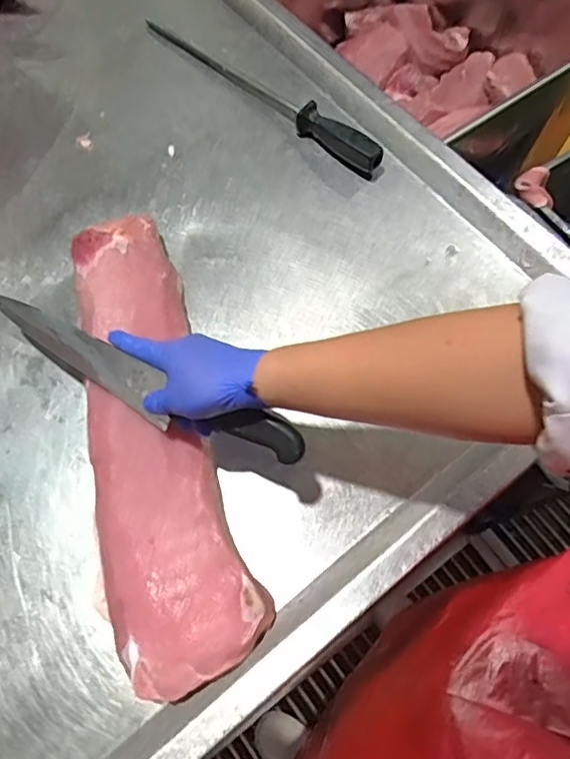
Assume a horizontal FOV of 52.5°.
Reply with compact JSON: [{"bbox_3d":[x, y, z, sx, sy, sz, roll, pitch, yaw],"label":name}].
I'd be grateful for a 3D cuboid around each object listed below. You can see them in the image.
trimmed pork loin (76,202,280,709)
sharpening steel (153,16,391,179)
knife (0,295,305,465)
[{"bbox_3d":[-0.127,0.040,0.568,0.134,0.043,0.453,-13,68,-5],"label":"trimmed pork loin"},{"bbox_3d":[-0.040,-0.385,0.755,0.398,0.038,0.030,38,73,14],"label":"sharpening steel"},{"bbox_3d":[-0.140,0.002,0.536,0.345,0.033,0.043,23,70,19],"label":"knife"}]

